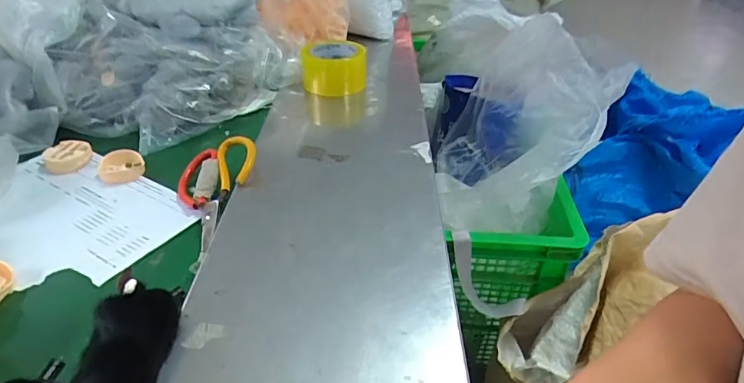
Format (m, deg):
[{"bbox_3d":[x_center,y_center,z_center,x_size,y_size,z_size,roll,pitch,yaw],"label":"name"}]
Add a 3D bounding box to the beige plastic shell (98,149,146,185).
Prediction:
[{"bbox_3d":[-0.336,-0.034,0.611,0.055,0.020,0.056,-12,38,-17],"label":"beige plastic shell"}]

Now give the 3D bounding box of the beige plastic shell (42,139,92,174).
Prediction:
[{"bbox_3d":[-0.412,-0.049,0.620,0.057,0.021,0.053,-26,43,-31],"label":"beige plastic shell"}]

